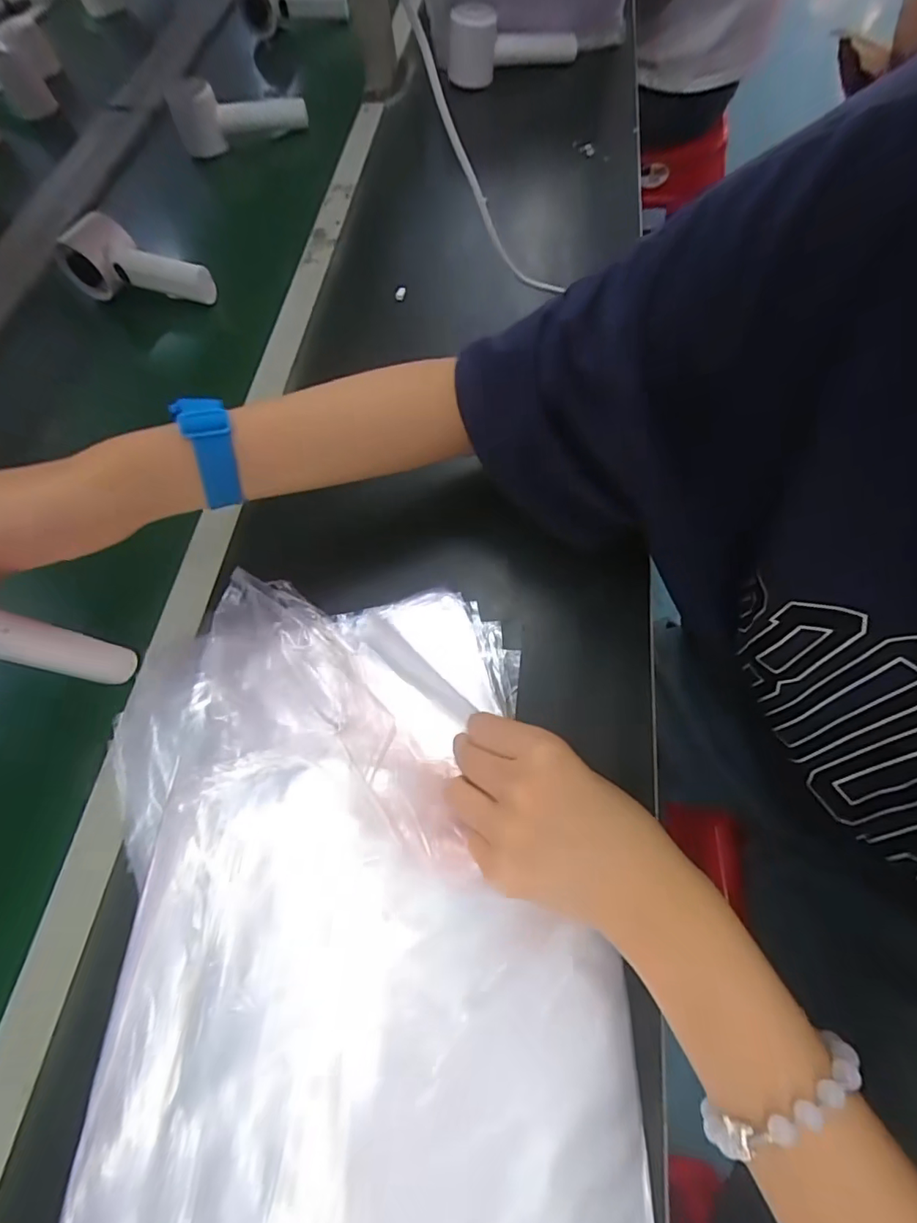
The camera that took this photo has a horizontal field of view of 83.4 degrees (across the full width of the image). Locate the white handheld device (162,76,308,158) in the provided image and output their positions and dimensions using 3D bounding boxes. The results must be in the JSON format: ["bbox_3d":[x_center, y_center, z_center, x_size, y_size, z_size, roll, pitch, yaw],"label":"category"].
[{"bbox_3d":[-0.266,-0.607,0.627,0.161,0.055,0.049,-8,65,4],"label":"white handheld device"}]

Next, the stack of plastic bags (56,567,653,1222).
[{"bbox_3d":[-0.064,0.147,0.265,0.257,0.045,0.373,-8,62,0],"label":"stack of plastic bags"}]

